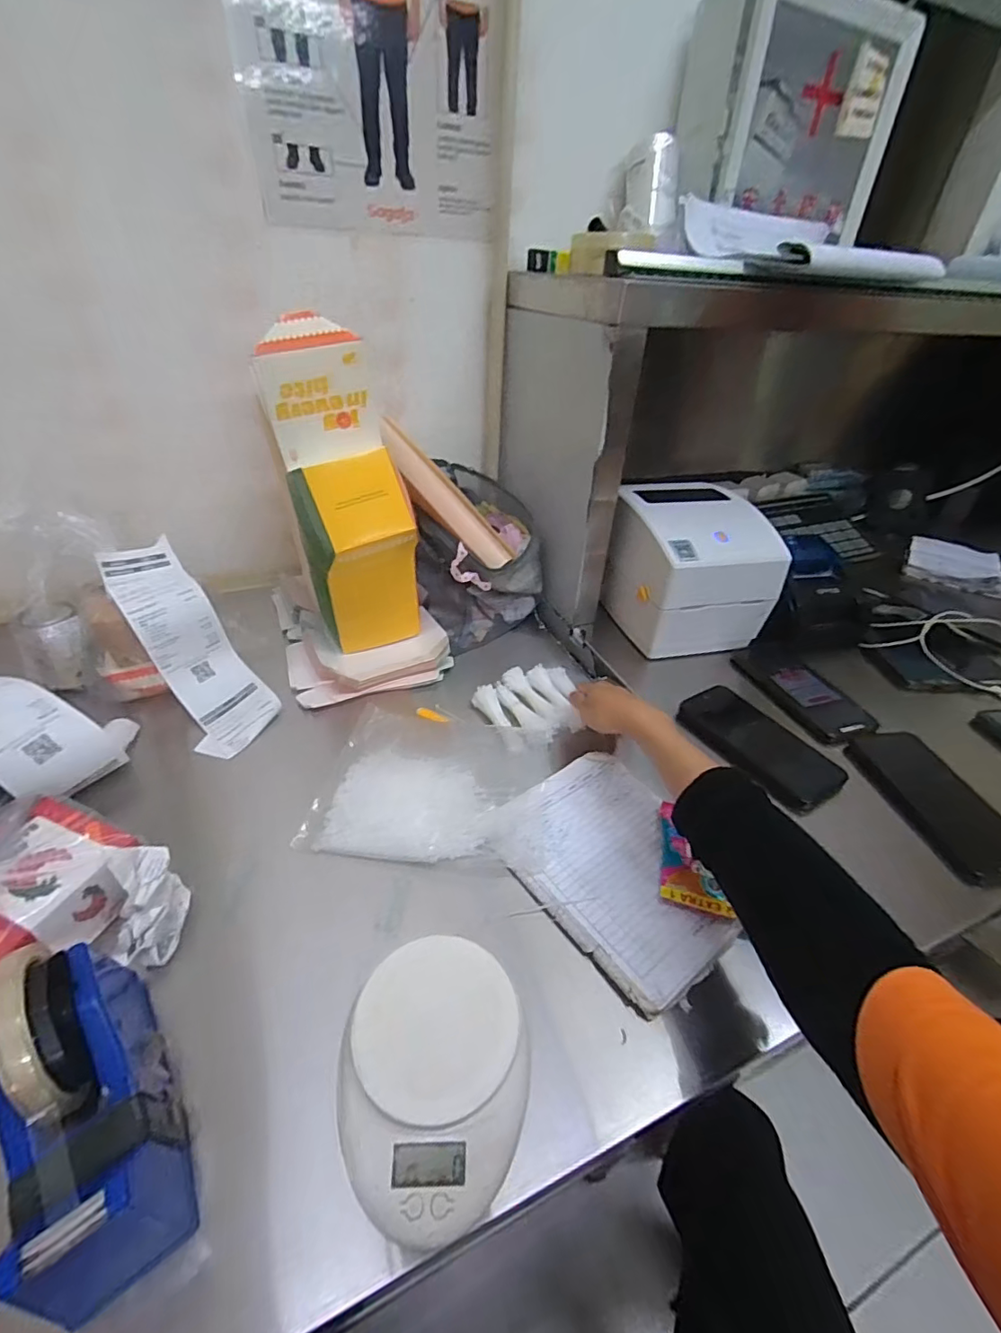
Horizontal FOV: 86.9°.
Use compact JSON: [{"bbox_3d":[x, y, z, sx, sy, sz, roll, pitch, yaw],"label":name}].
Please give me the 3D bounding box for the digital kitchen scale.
[{"bbox_3d":[-0.041,0.252,0.331,0.113,0.027,0.142,0,37,-5],"label":"digital kitchen scale"}]

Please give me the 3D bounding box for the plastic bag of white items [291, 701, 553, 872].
[{"bbox_3d":[-0.061,0.114,0.529,0.218,0.020,0.177,6,37,4],"label":"plastic bag of white items"}]

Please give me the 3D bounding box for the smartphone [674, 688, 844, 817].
[{"bbox_3d":[0.277,0.079,0.570,0.085,0.011,0.166,-18,42,-26],"label":"smartphone"}]

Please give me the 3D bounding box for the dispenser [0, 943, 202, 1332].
[{"bbox_3d":[-0.229,0.231,0.290,0.064,0.108,0.171,-24,45,-32],"label":"dispenser"}]

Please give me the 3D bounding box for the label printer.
[{"bbox_3d":[0.241,-0.141,0.720,0.174,0.154,0.198,-7,38,-14],"label":"label printer"}]

